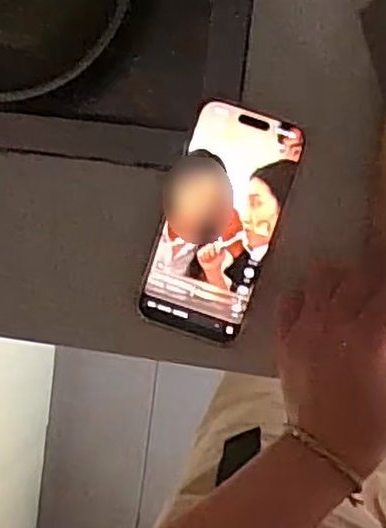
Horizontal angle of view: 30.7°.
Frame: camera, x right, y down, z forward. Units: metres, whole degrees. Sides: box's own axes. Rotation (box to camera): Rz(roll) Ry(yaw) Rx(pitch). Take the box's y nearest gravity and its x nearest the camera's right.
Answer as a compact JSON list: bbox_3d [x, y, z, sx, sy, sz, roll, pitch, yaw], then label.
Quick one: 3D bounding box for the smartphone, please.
[{"bbox_3d":[0.017,-0.025,0.448,0.070,0.013,0.146,18,99,5],"label":"smartphone"}]

